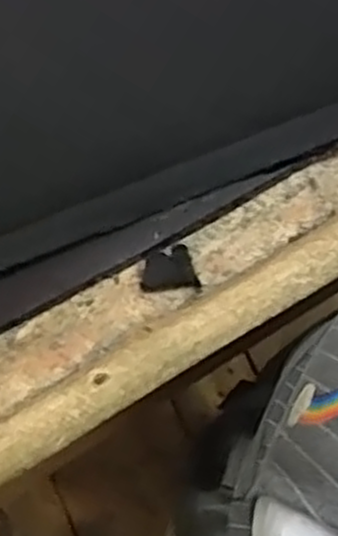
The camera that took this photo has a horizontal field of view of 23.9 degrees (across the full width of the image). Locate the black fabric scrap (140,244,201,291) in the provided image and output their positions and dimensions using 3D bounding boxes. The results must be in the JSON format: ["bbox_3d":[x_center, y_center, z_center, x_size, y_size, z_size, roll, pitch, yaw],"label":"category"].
[{"bbox_3d":[0.000,0.000,0.529,0.037,0.005,0.030,-4,72,-3],"label":"black fabric scrap"}]

